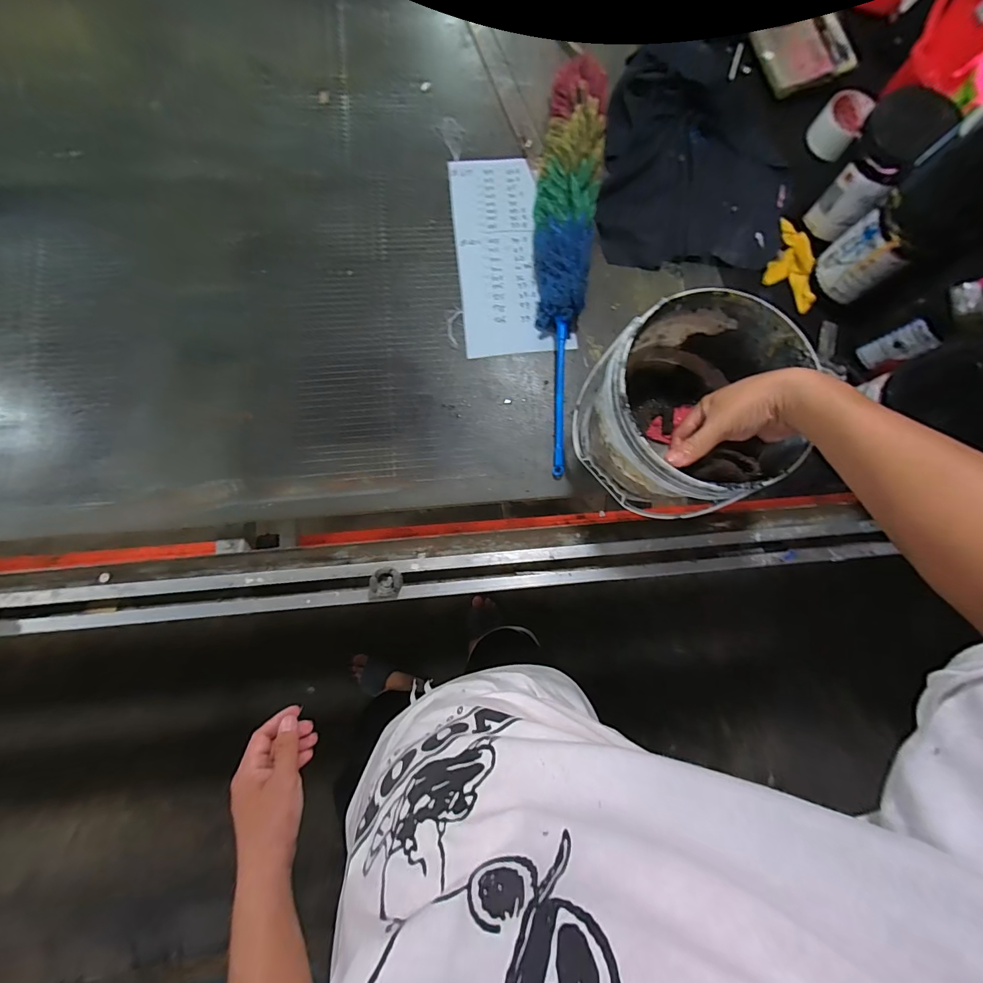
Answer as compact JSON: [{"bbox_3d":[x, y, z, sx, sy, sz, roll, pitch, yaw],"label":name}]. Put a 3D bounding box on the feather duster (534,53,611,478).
[{"bbox_3d":[0.105,-0.356,0.641,0.094,0.063,0.638,8,83,-2],"label":"feather duster"}]

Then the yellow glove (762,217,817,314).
[{"bbox_3d":[0.479,-0.364,0.684,0.072,0.015,0.147,0,89,12],"label":"yellow glove"}]

